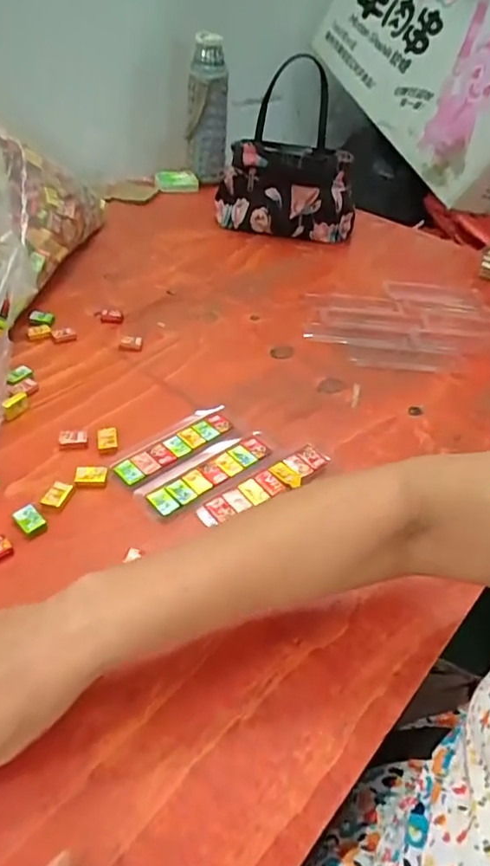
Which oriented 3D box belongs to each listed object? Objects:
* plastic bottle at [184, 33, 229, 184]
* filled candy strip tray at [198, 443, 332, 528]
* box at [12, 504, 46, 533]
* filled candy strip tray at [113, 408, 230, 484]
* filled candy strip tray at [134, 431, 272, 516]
[{"bbox_3d":[-0.069,-0.580,0.943,0.070,0.234,0.067,4,43,-3],"label":"plastic bottle"},{"bbox_3d":[0.019,0.044,0.446,0.129,0.006,0.033,-29,53,-31],"label":"filled candy strip tray"},{"bbox_3d":[-0.168,0.068,0.405,0.023,0.007,0.017,36,51,28],"label":"box"},{"bbox_3d":[-0.064,0.009,0.475,0.119,0.009,0.034,-32,55,-34],"label":"filled candy strip tray"},{"bbox_3d":[-0.033,0.031,0.458,0.124,0.005,0.042,-29,53,-32],"label":"filled candy strip tray"}]

